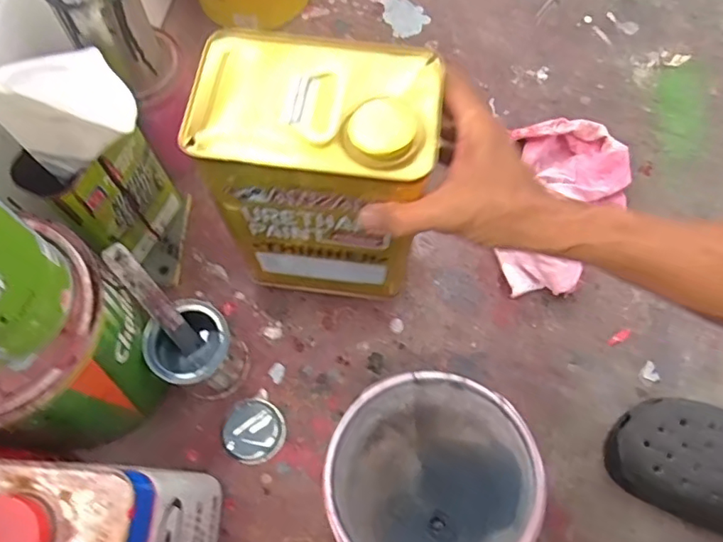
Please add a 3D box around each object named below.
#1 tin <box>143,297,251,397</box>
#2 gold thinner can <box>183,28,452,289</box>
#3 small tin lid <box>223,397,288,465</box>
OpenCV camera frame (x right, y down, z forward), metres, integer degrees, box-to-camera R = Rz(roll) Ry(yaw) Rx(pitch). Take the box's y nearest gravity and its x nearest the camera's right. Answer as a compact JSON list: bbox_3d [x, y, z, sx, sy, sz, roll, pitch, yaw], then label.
[{"bbox_3d":[-0.156,0.081,0.538,0.069,0.108,0.072,0,70,-1],"label":"tin"},{"bbox_3d":[-0.029,-0.083,0.456,0.162,0.187,0.108,6,68,4],"label":"gold thinner can"},{"bbox_3d":[-0.108,0.163,0.558,0.059,0.013,0.061,0,70,-1],"label":"small tin lid"}]

